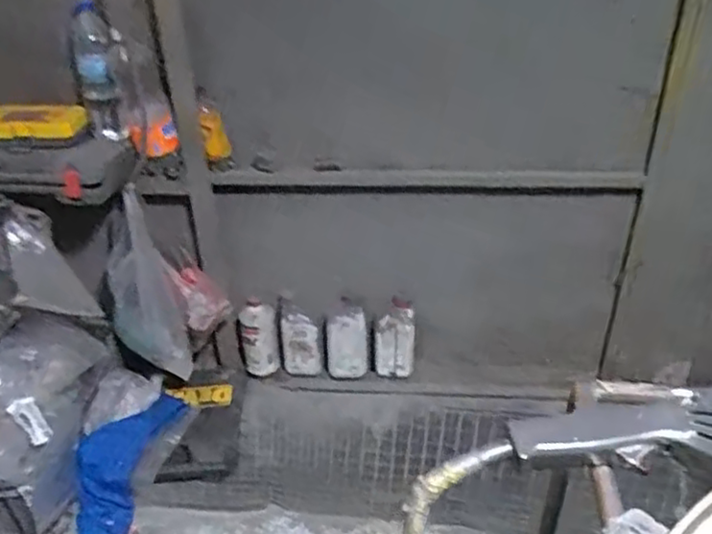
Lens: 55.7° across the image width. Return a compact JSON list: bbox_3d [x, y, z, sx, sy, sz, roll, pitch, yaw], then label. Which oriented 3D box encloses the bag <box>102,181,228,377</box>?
[{"bbox_3d":[-0.429,0.044,1.512,0.218,0.342,0.180,24,41,34],"label":"bag"}]

